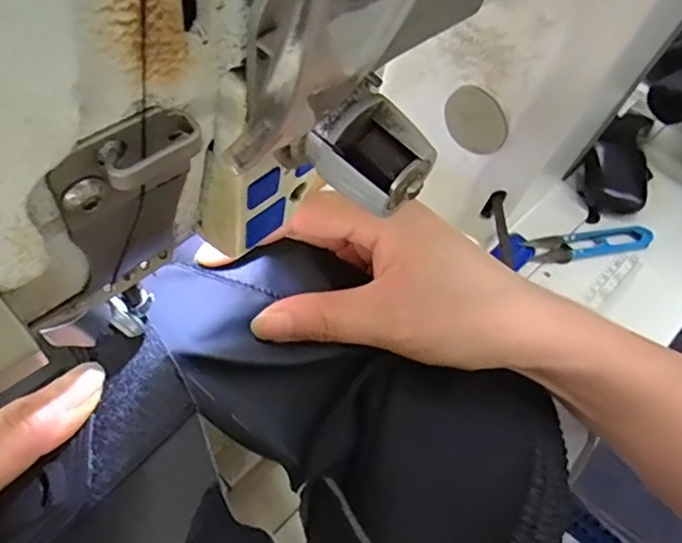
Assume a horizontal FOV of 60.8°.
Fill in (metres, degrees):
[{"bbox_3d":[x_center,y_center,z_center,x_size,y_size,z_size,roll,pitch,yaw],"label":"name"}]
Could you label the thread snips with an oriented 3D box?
[{"bbox_3d":[0.223,-0.026,0.516,0.114,0.010,0.031,-6,54,-8],"label":"thread snips"}]

